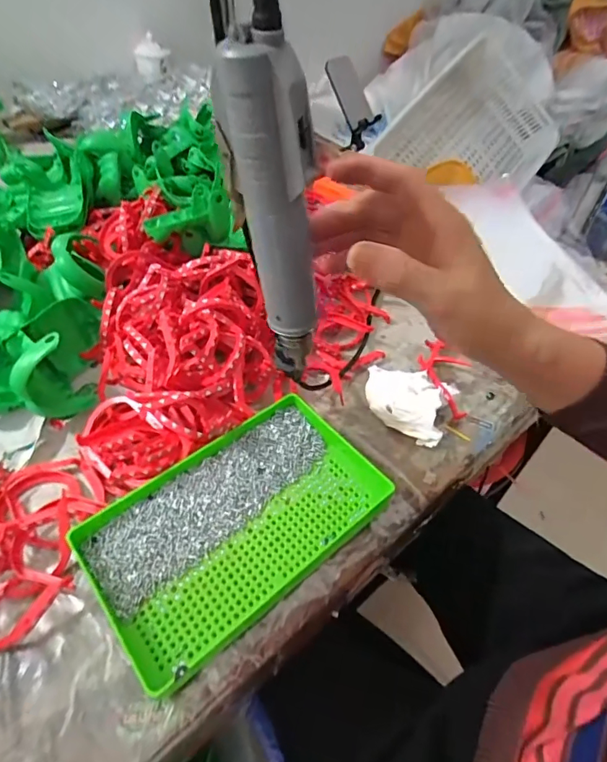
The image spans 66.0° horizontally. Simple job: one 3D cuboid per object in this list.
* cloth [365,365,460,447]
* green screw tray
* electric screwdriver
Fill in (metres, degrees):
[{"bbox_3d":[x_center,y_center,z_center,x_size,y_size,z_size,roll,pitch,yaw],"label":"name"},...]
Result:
[{"bbox_3d":[0.113,0.019,0.521,0.099,0.036,0.080,25,51,18],"label":"cloth"},{"bbox_3d":[-0.054,0.124,0.422,0.256,0.036,0.155,-31,57,-27],"label":"green screw tray"},{"bbox_3d":[-0.015,-0.082,0.262,0.047,0.181,0.028,-6,49,-8],"label":"electric screwdriver"}]

